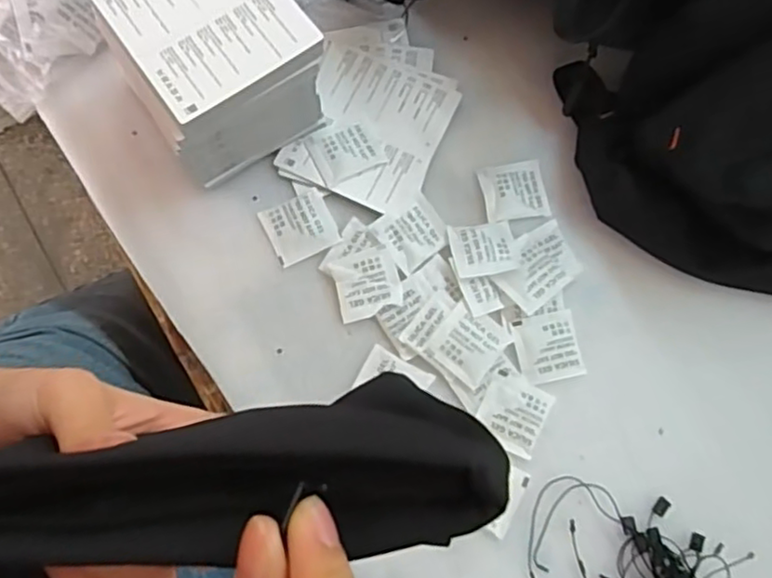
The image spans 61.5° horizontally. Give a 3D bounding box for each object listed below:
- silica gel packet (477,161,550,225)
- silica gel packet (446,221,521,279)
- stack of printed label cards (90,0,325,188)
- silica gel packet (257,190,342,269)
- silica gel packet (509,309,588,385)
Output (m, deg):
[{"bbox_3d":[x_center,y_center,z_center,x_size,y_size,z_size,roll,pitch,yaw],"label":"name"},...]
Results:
[{"bbox_3d":[0.083,-0.063,0.423,0.042,0.008,0.039,-11,78,-3],"label":"silica gel packet"},{"bbox_3d":[0.061,-0.025,0.401,0.040,0.008,0.036,-7,78,-2],"label":"silica gel packet"},{"bbox_3d":[-0.100,-0.137,0.388,0.097,0.078,0.101,-33,80,-7],"label":"stack of printed label cards"},{"bbox_3d":[-0.054,-0.038,0.406,0.042,0.004,0.038,-24,79,-5],"label":"silica gel packet"},{"bbox_3d":[0.099,0.036,0.397,0.039,0.005,0.040,-12,78,-3],"label":"silica gel packet"}]

